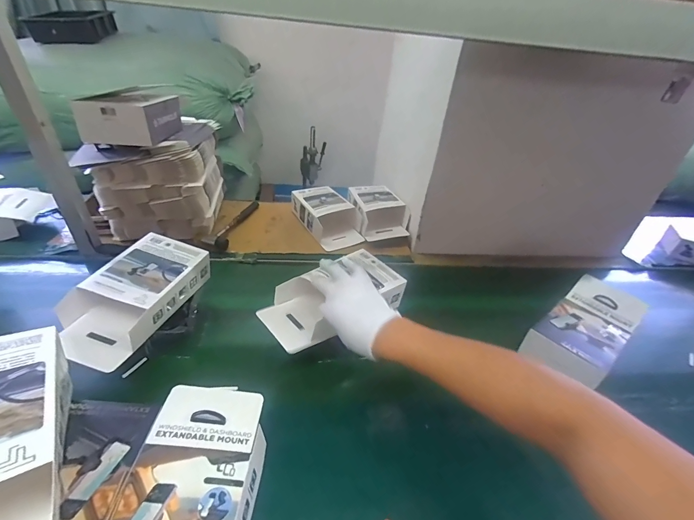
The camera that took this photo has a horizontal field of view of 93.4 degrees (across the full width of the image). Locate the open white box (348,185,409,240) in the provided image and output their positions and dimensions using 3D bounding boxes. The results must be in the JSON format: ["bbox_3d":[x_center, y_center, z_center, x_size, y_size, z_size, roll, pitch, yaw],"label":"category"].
[{"bbox_3d":[0.093,-0.148,1.037,0.148,0.096,0.235,-4,33,-16],"label":"open white box"}]

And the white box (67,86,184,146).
[{"bbox_3d":[-0.521,-0.351,0.797,0.156,0.091,0.195,3,32,-5],"label":"white box"}]

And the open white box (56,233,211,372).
[{"bbox_3d":[-0.384,0.062,0.590,0.156,0.094,0.251,14,32,12],"label":"open white box"}]

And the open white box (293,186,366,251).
[{"bbox_3d":[-0.058,-0.134,0.993,0.142,0.084,0.250,-16,38,-32],"label":"open white box"}]

